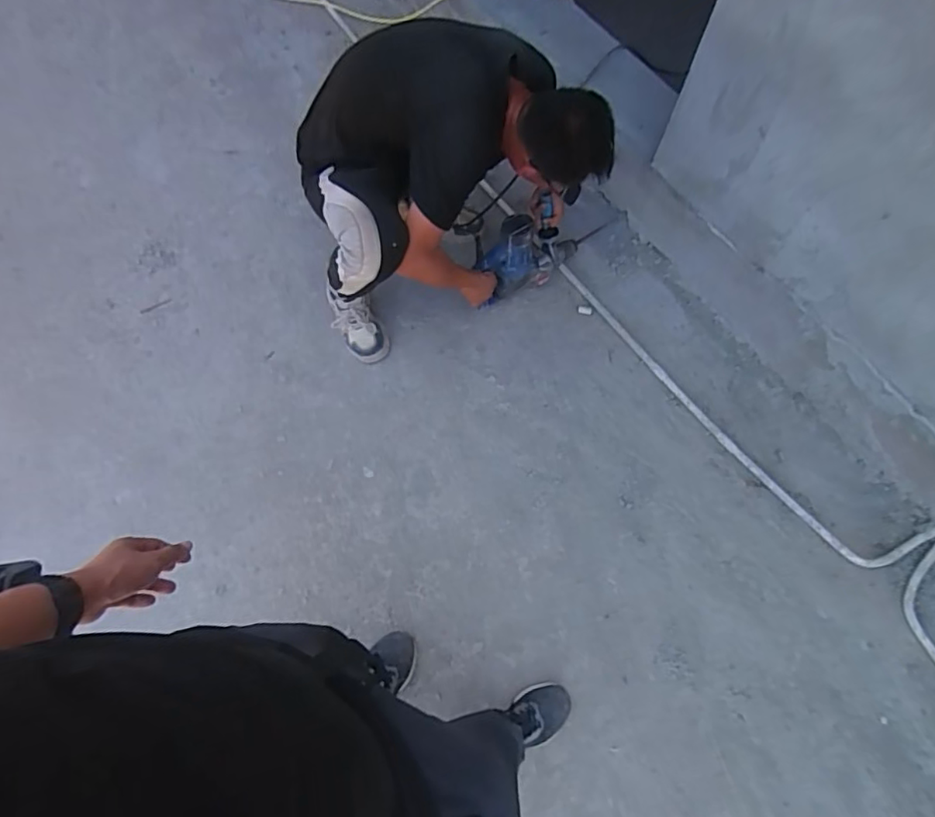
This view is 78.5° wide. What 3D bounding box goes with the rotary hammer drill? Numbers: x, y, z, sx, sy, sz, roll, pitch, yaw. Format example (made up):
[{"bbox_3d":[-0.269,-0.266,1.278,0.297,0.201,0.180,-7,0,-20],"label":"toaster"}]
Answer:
[{"bbox_3d":[0.218,-0.479,1.632,0.443,0.267,0.104,-40,74,-14],"label":"rotary hammer drill"}]

